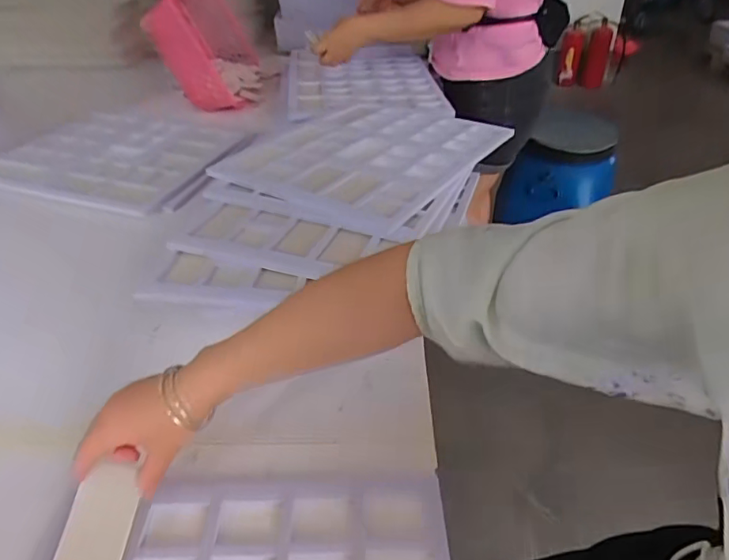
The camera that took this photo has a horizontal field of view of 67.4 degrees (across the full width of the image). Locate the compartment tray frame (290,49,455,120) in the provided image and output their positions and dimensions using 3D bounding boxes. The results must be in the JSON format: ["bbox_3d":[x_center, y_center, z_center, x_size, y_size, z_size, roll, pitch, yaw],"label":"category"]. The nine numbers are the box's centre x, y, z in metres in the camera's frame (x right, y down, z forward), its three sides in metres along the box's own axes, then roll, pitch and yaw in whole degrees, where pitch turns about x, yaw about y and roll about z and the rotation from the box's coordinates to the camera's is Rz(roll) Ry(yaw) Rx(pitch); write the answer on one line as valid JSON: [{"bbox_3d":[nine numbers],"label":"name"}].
[{"bbox_3d":[-0.002,-0.476,1.309,0.353,0.034,0.491,-3,37,-5],"label":"compartment tray frame"}]

